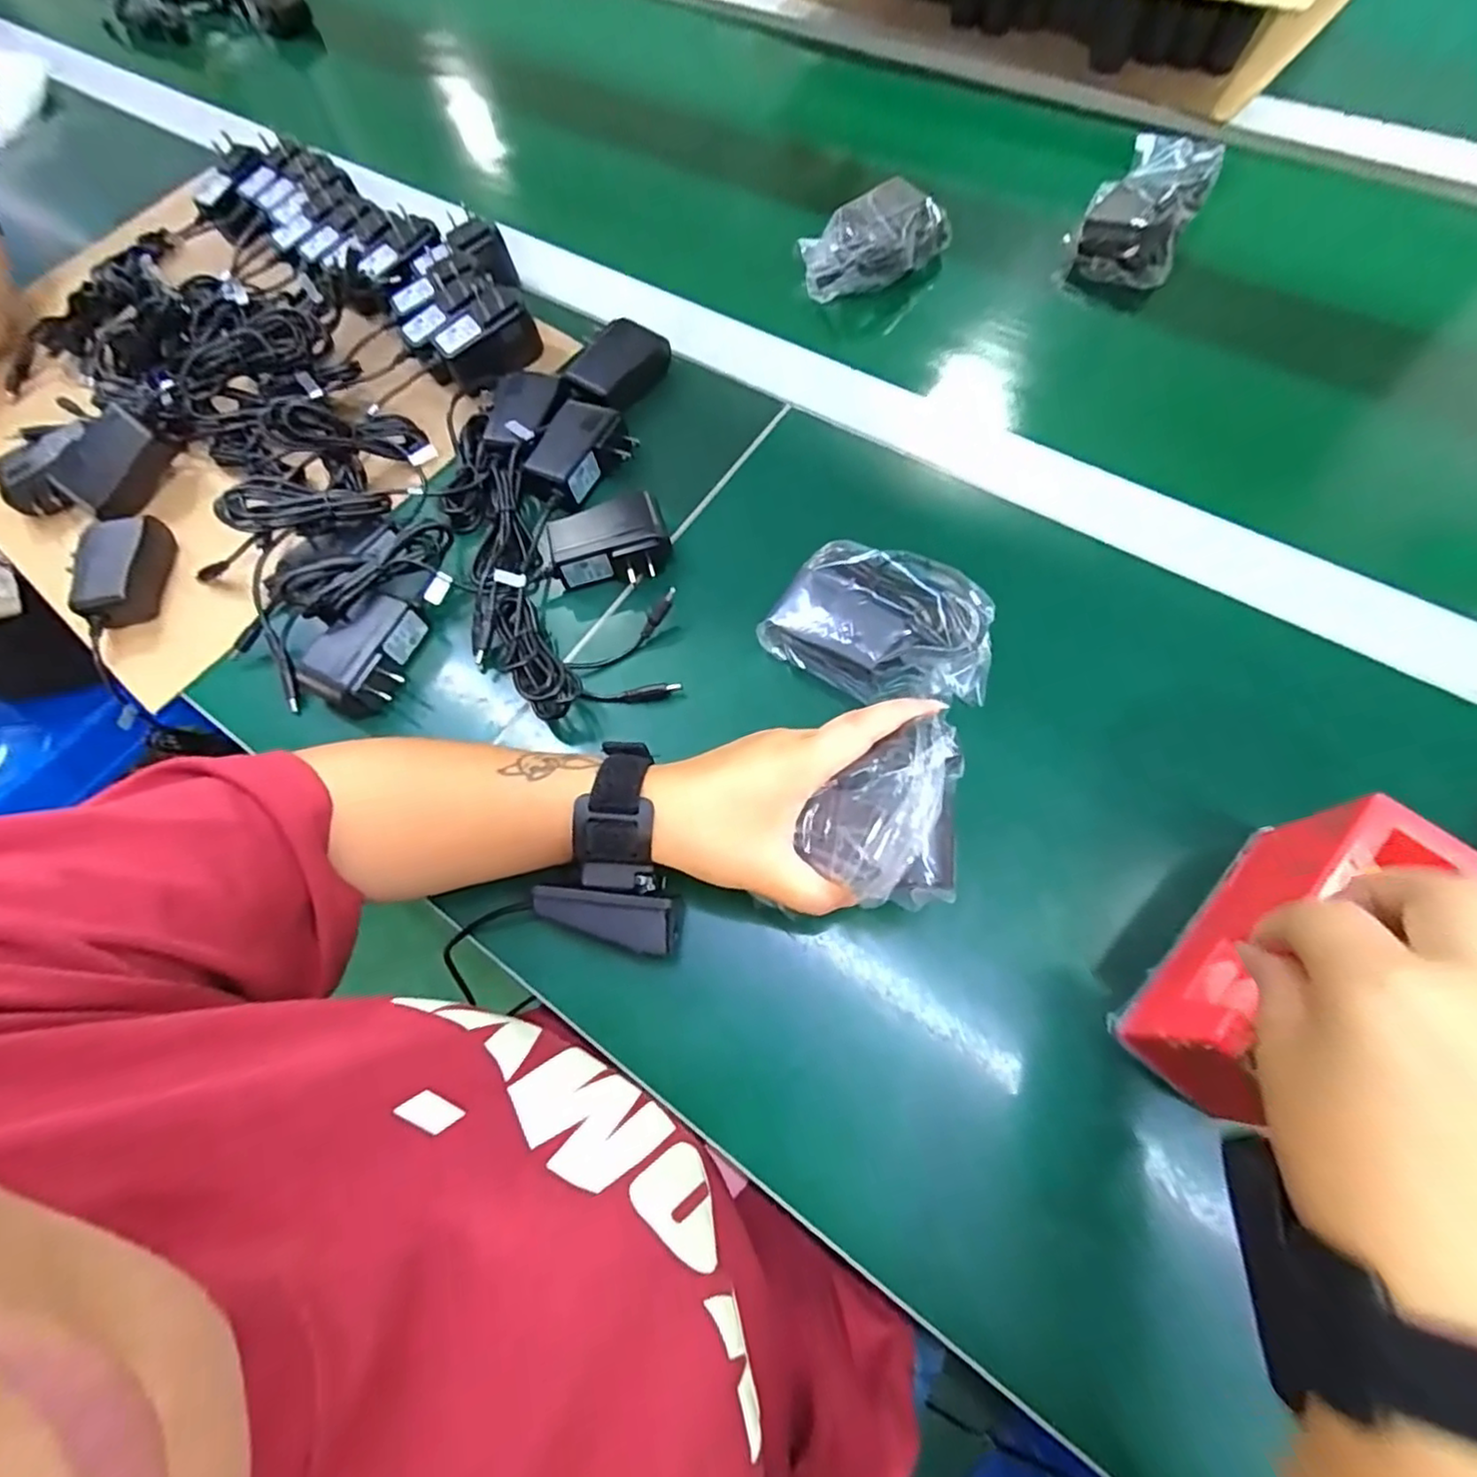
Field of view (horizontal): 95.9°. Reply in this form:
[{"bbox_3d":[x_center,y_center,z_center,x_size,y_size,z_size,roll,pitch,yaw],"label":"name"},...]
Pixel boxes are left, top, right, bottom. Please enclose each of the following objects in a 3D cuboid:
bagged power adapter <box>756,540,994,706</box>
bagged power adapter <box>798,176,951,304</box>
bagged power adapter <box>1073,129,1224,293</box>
[{"bbox_3d":[0.082,-0.060,0.370,0.116,0.047,0.072,31,70,16],"label":"bagged power adapter"},{"bbox_3d":[0.108,-0.390,0.524,0.121,0.035,0.071,-31,67,-12],"label":"bagged power adapter"},{"bbox_3d":[0.311,-0.406,0.506,0.071,0.047,0.125,27,69,14],"label":"bagged power adapter"}]

